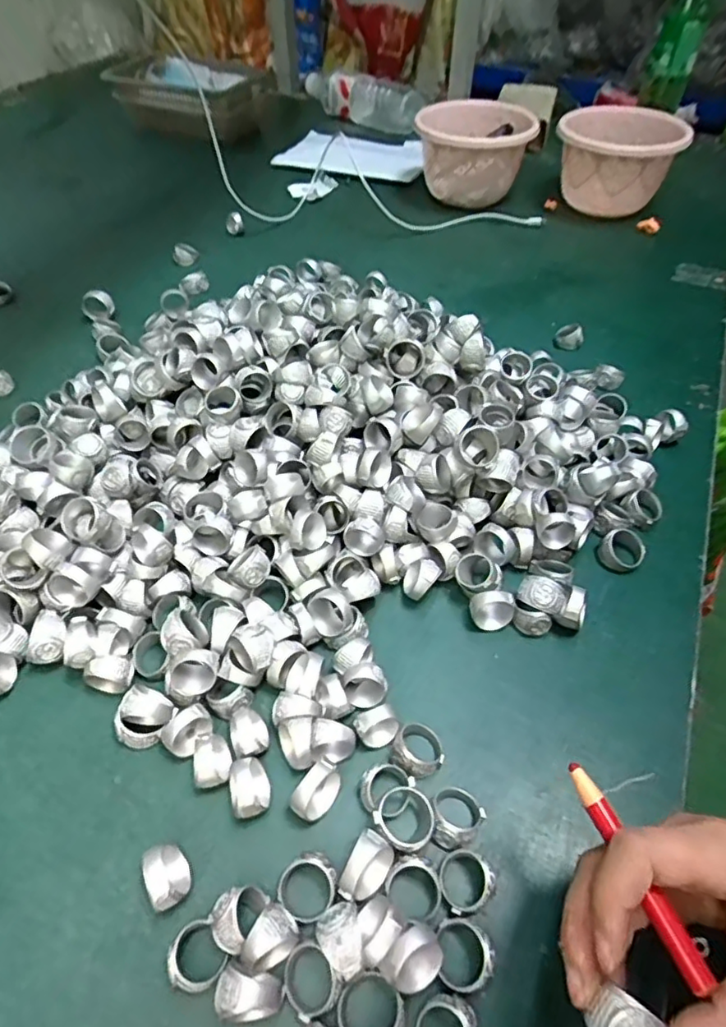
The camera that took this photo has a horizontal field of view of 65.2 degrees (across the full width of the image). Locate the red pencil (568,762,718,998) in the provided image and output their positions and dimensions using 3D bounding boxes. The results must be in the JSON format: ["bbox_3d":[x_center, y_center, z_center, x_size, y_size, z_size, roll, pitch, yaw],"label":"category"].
[{"bbox_3d":[0.098,0.127,0.205,0.008,0.006,0.073,-17,55,-16],"label":"red pencil"}]

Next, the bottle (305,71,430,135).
[{"bbox_3d":[-0.001,-0.703,0.956,0.226,0.065,0.070,34,57,24],"label":"bottle"}]

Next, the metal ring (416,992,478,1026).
[{"bbox_3d":[0.033,0.205,0.225,0.021,0.016,0.025,23,53,17],"label":"metal ring"}]

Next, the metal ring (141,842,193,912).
[{"bbox_3d":[-0.088,0.163,0.256,0.015,0.022,0.027,-19,53,-17],"label":"metal ring"}]

